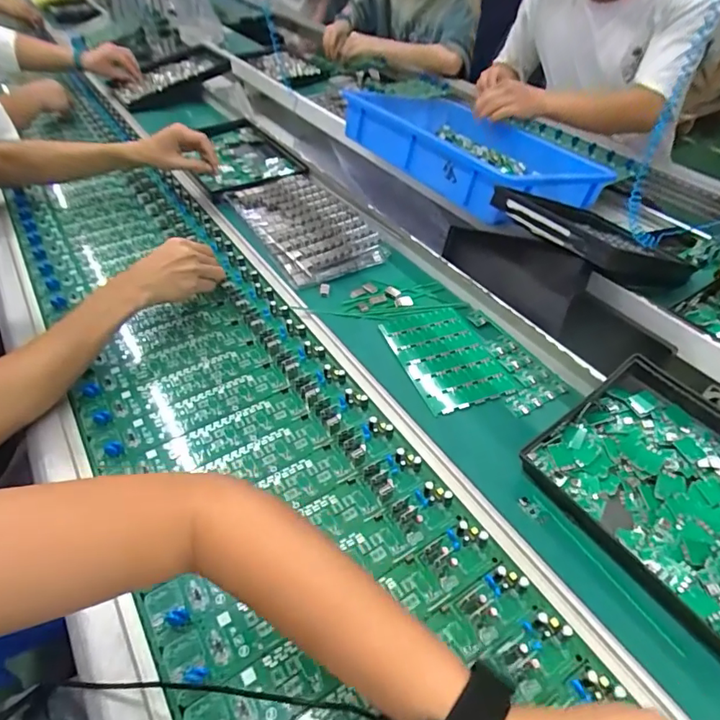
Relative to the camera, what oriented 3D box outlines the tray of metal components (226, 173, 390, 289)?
[{"bbox_3d":[-0.093,-0.225,0.822,0.161,0.030,0.311,-22,49,-20],"label":"tray of metal components"}]

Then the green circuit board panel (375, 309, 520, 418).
[{"bbox_3d":[0.104,-0.004,0.618,0.106,0.008,0.168,-14,48,-13],"label":"green circuit board panel"}]

